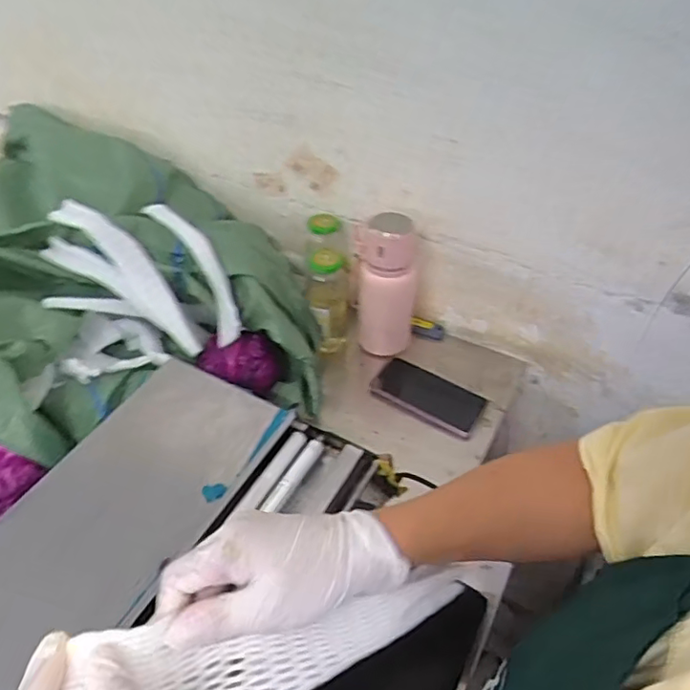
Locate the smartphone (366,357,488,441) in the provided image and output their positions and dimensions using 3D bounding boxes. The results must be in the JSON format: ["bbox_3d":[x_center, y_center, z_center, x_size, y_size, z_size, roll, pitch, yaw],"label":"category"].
[{"bbox_3d":[0.117,0.072,0.833,0.152,0.014,0.076,28,58,17],"label":"smartphone"}]

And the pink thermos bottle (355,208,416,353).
[{"bbox_3d":[0.059,-0.087,0.847,0.084,0.215,0.067,-5,44,-7],"label":"pink thermos bottle"}]

